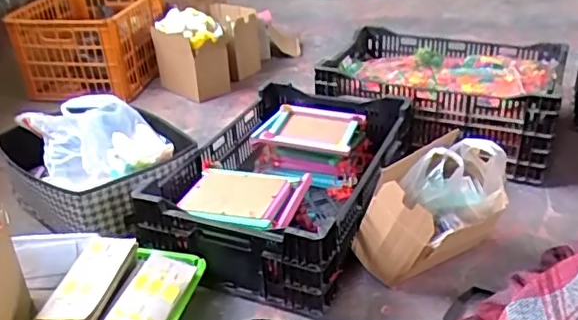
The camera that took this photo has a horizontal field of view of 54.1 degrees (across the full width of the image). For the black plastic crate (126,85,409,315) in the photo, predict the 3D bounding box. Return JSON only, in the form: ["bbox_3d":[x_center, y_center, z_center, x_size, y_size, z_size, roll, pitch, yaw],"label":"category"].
[{"bbox_3d":[0.002,0.039,1.302,0.435,0.181,0.607,12,33,25],"label":"black plastic crate"}]

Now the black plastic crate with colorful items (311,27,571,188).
[{"bbox_3d":[0.423,-0.196,1.589,0.602,0.198,0.447,11,33,23],"label":"black plastic crate with colorful items"}]

